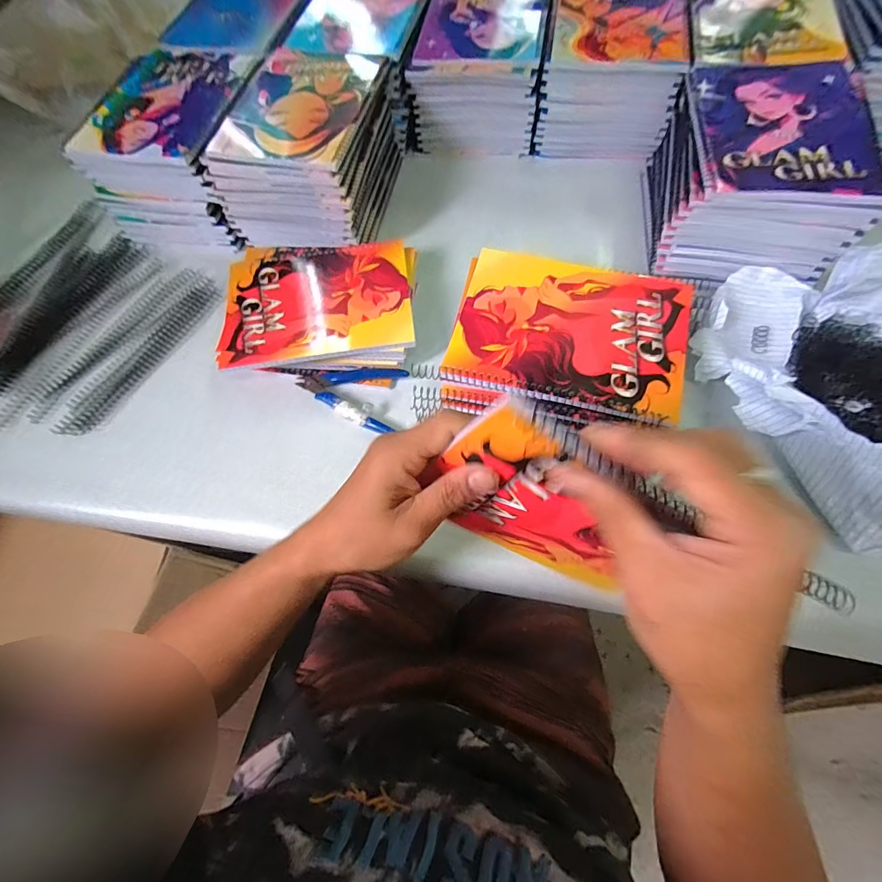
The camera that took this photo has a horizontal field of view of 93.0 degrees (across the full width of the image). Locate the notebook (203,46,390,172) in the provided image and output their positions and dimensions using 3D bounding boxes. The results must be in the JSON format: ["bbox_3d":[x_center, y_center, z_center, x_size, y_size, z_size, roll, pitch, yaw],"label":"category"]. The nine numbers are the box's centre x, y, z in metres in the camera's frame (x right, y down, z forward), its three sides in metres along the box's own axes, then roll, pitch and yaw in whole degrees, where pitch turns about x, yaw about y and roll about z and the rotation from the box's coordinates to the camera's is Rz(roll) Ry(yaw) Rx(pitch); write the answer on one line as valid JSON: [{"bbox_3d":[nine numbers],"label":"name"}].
[{"bbox_3d":[-0.152,-0.374,0.466,0.148,0.018,0.194,12,69,10],"label":"notebook"}]

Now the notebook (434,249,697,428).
[{"bbox_3d":[0.113,-0.099,0.370,0.195,0.013,0.150,14,70,11],"label":"notebook"}]

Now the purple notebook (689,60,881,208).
[{"bbox_3d":[0.324,-0.296,0.394,0.154,0.017,0.193,6,70,5],"label":"purple notebook"}]

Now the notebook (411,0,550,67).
[{"bbox_3d":[0.054,-0.520,0.510,0.146,0.012,0.198,8,69,8],"label":"notebook"}]

